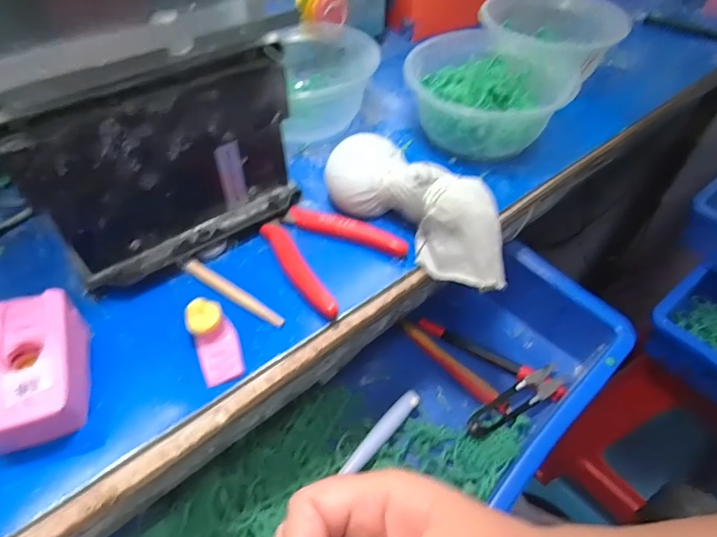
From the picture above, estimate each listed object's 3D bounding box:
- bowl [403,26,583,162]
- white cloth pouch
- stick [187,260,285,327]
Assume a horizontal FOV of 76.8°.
[{"bbox_3d":[0.109,-0.147,0.388,0.129,0.066,0.111,16,50,11],"label":"bowl"},{"bbox_3d":[0.041,-0.045,0.316,0.142,0.048,0.051,32,55,23],"label":"white cloth pouch"},{"bbox_3d":[-0.080,0.016,0.291,0.081,0.004,0.009,30,54,22],"label":"stick"}]

